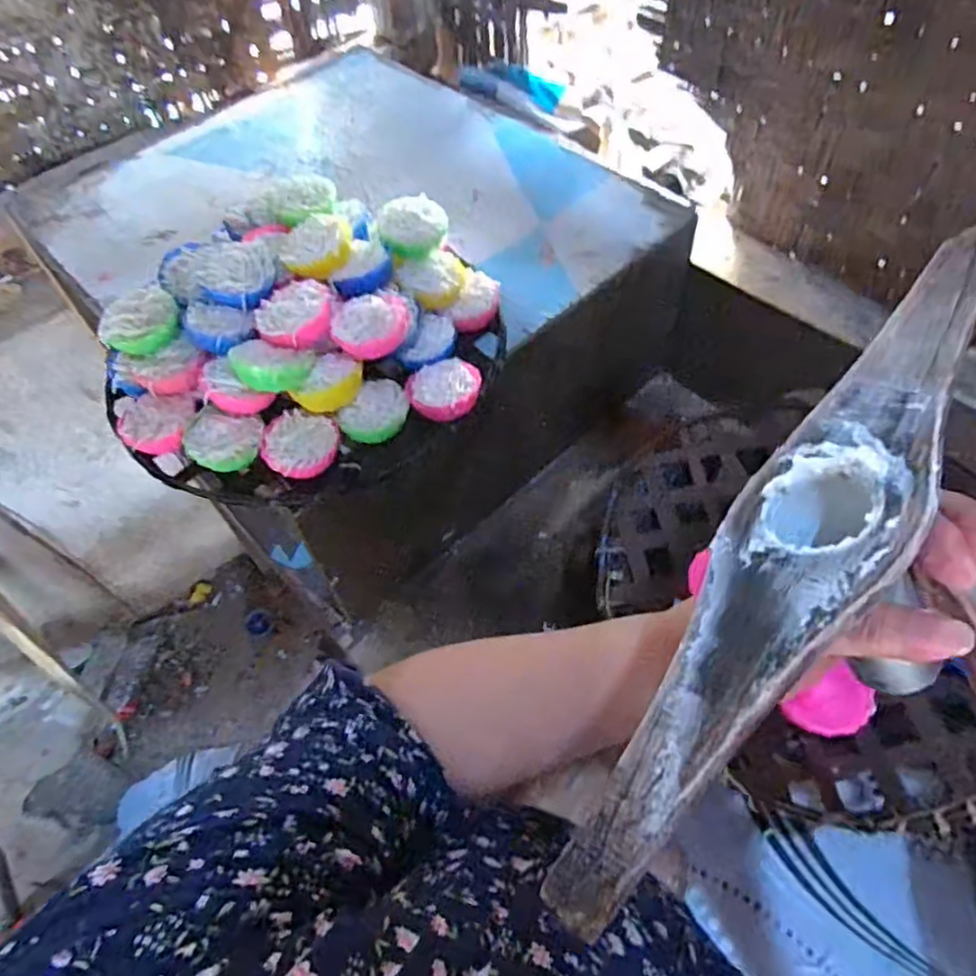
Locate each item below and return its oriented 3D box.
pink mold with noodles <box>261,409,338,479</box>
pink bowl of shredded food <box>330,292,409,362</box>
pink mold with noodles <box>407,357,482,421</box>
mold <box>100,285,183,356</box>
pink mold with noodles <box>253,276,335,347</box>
[{"bbox_3d":[-0.148,-0.037,0.519,0.058,0.020,0.053,-1,57,2],"label":"pink mold with noodles"},{"bbox_3d":[-0.095,-0.128,0.523,0.058,0.028,0.050,-5,89,-22],"label":"pink bowl of shredded food"},{"bbox_3d":[-0.035,-0.078,0.542,0.058,0.034,0.056,-5,57,0],"label":"pink mold with noodles"},{"bbox_3d":[-0.282,-0.139,0.526,0.057,0.032,0.055,-31,60,-16],"label":"mold"},{"bbox_3d":[-0.150,-0.140,0.509,0.060,0.025,0.062,-1,57,2],"label":"pink mold with noodles"}]

